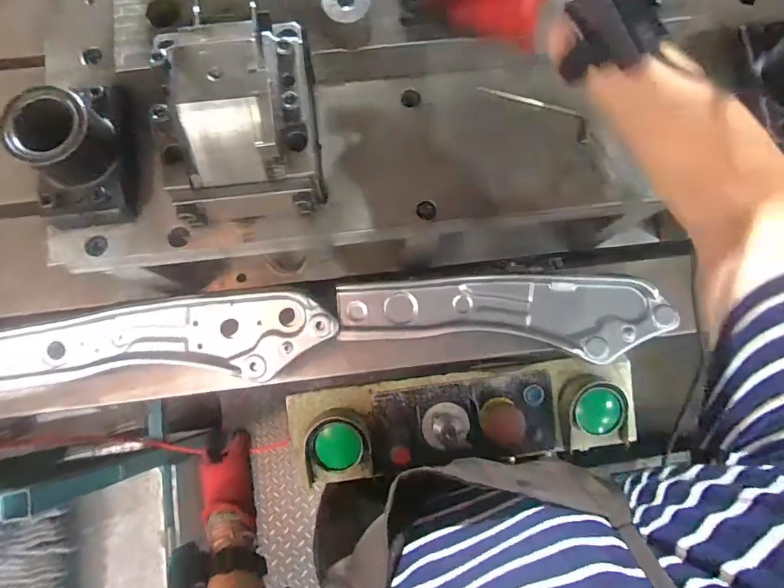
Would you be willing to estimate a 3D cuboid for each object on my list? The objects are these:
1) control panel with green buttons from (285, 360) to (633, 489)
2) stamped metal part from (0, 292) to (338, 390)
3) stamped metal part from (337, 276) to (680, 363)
[{"bbox_3d":[0.107,0.187,0.671,0.492,0.089,0.144,-6,80,-2],"label":"control panel with green buttons"},{"bbox_3d":[-0.296,0.066,0.597,0.439,0.045,0.113,-5,80,-2],"label":"stamped metal part"},{"bbox_3d":[0.149,0.030,0.607,0.442,0.041,0.110,0,80,-1],"label":"stamped metal part"}]

